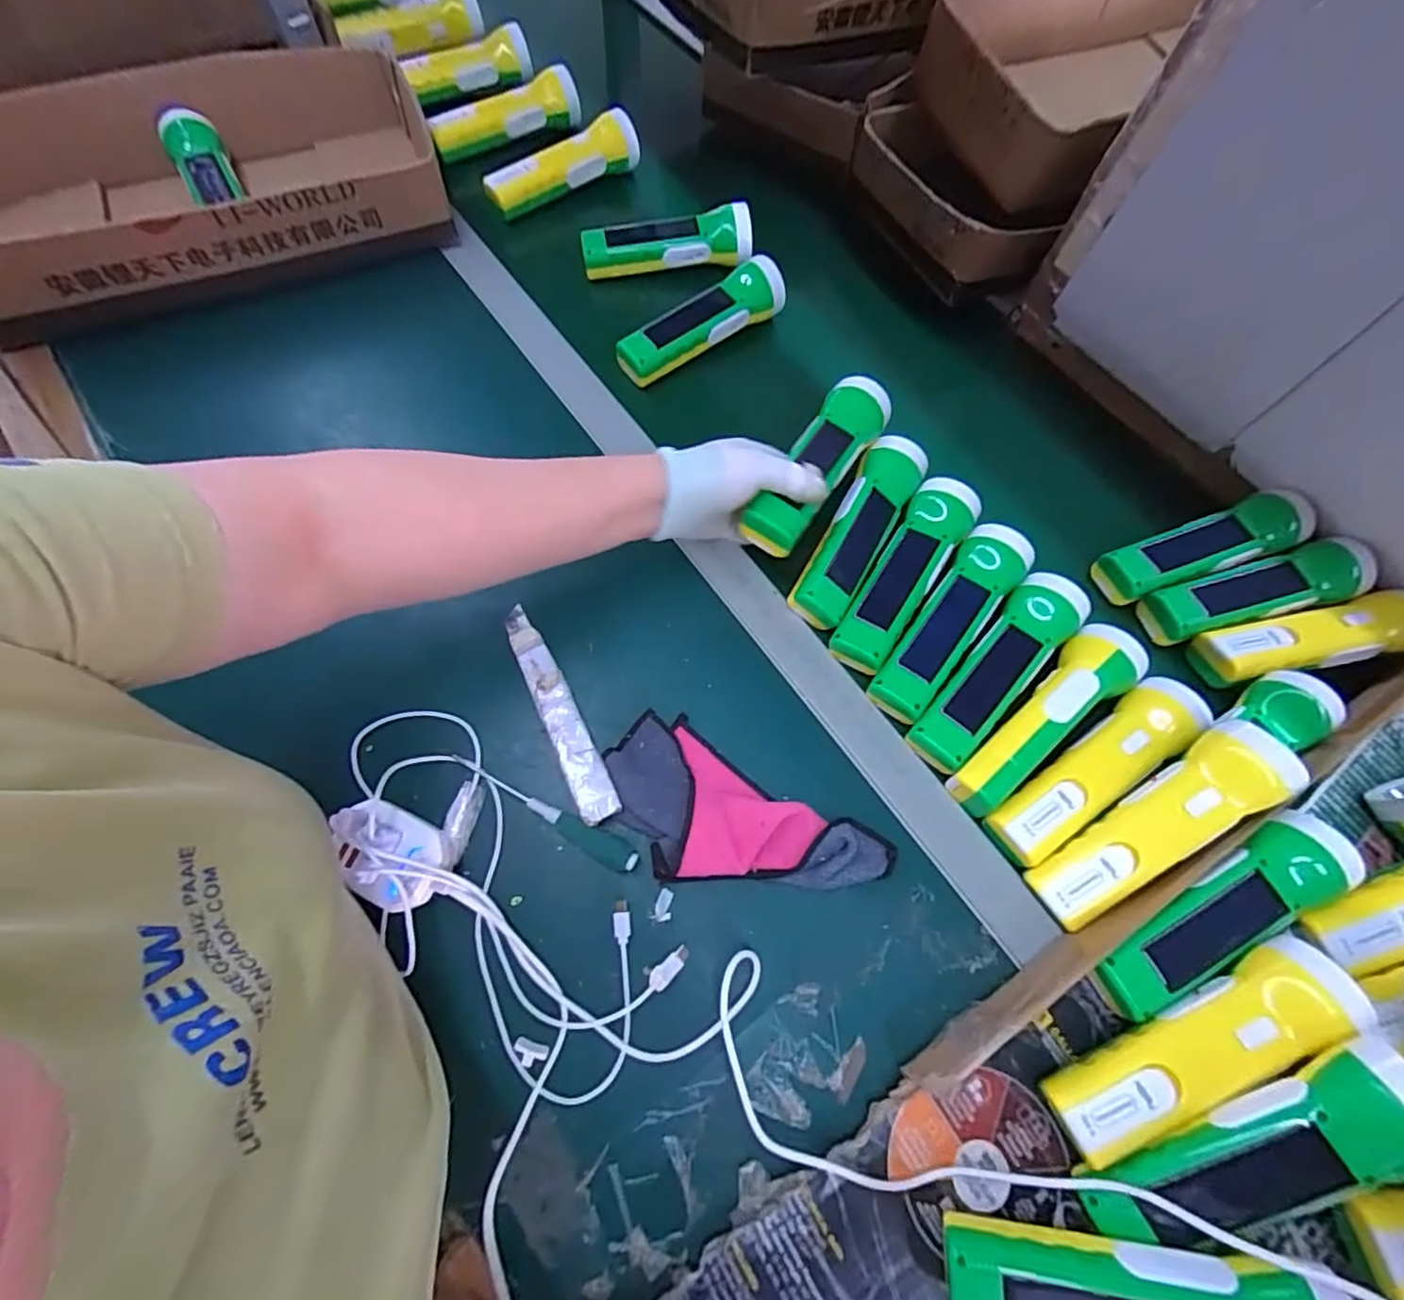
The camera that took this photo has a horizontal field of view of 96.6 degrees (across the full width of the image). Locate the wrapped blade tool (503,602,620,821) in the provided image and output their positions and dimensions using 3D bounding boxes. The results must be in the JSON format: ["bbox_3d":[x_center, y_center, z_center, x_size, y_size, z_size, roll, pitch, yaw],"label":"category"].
[{"bbox_3d":[-0.104,0.041,0.446,0.026,0.018,0.174,-26,71,-11],"label":"wrapped blade tool"}]

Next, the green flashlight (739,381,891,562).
[{"bbox_3d":[0.090,-0.145,0.479,0.047,0.035,0.168,31,69,11],"label":"green flashlight"}]

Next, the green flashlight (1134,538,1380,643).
[{"bbox_3d":[0.442,-0.046,0.496,0.175,0.043,0.048,-16,69,-7],"label":"green flashlight"}]

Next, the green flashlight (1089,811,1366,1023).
[{"bbox_3d":[0.312,0.160,0.385,0.173,0.046,0.049,-24,70,-13],"label":"green flashlight"}]

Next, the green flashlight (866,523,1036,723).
[{"bbox_3d":[0.189,-0.025,0.475,0.050,0.039,0.171,39,72,13],"label":"green flashlight"}]

